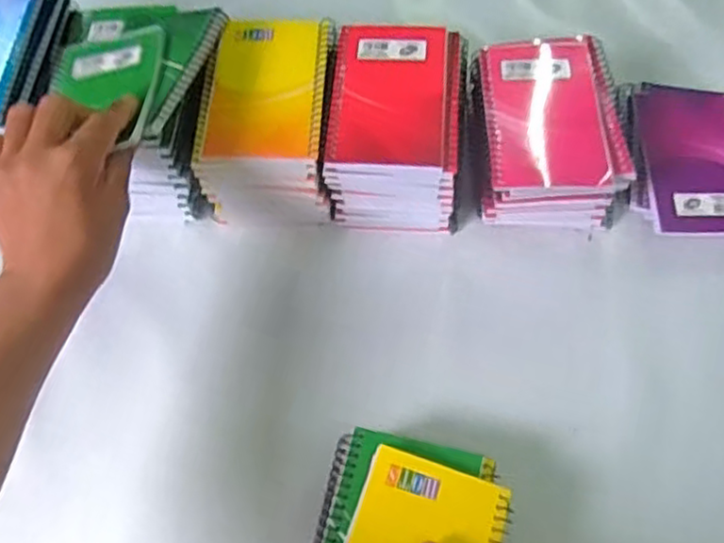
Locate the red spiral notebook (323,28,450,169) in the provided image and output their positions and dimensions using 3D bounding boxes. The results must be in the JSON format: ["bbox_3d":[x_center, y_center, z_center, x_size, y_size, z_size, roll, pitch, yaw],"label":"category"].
[{"bbox_3d":[0.021,-0.129,0.490,0.082,0.006,0.126,3,63,4],"label":"red spiral notebook"}]

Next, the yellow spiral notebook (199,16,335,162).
[{"bbox_3d":[-0.066,-0.134,0.494,0.082,0.008,0.127,4,63,4],"label":"yellow spiral notebook"}]

